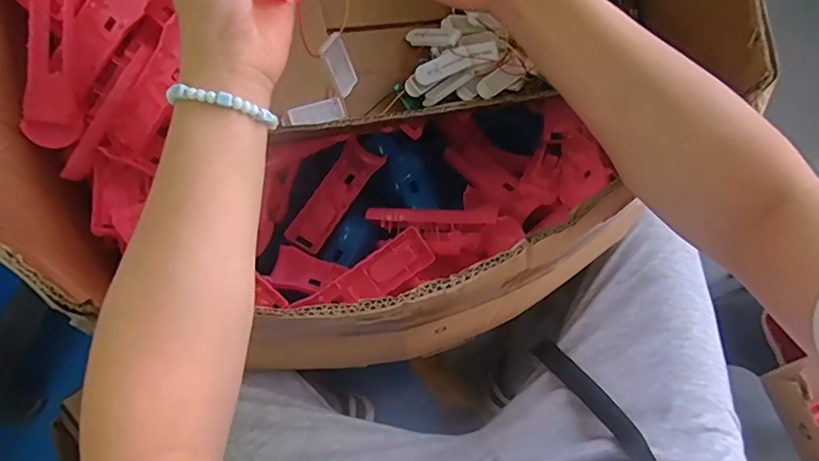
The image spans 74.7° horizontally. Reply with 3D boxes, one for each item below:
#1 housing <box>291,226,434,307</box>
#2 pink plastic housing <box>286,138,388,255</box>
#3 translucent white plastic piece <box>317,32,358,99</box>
[{"bbox_3d":[-0.041,0.050,0.532,0.136,0.019,0.041,-34,77,-10],"label":"housing"},{"bbox_3d":[-0.085,-0.044,0.632,0.049,0.024,0.156,28,63,6],"label":"pink plastic housing"},{"bbox_3d":[-0.053,-0.127,0.416,0.022,0.055,0.007,-45,59,-13],"label":"translucent white plastic piece"}]

